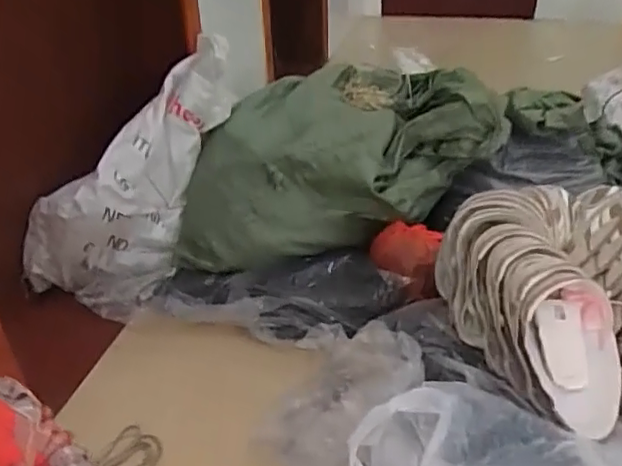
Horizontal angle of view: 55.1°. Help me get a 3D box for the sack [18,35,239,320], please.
[{"bbox_3d":[-0.366,-0.142,1.298,0.271,0.258,0.655,26,85,37],"label":"sack"}]

